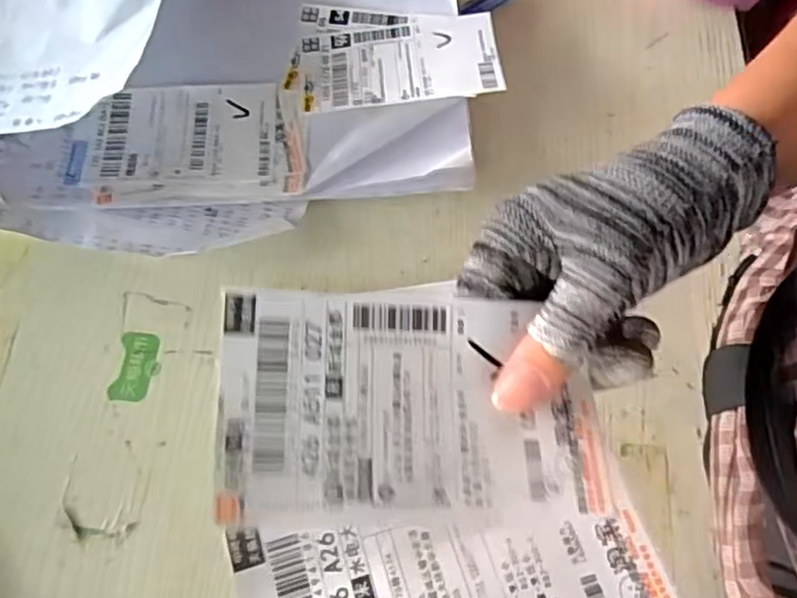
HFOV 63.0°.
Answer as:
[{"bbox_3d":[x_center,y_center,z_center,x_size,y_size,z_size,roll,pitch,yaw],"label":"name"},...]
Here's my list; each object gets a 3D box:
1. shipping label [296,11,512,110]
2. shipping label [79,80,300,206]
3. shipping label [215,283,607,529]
[{"bbox_3d":[0.000,-0.158,0.435,0.131,0.004,0.076,-7,63,3],"label":"shipping label"},{"bbox_3d":[-0.131,-0.102,0.418,0.135,0.006,0.088,-4,72,-3],"label":"shipping label"},{"bbox_3d":[0.006,0.035,0.218,0.125,0.021,0.074,-1,72,-2],"label":"shipping label"}]

